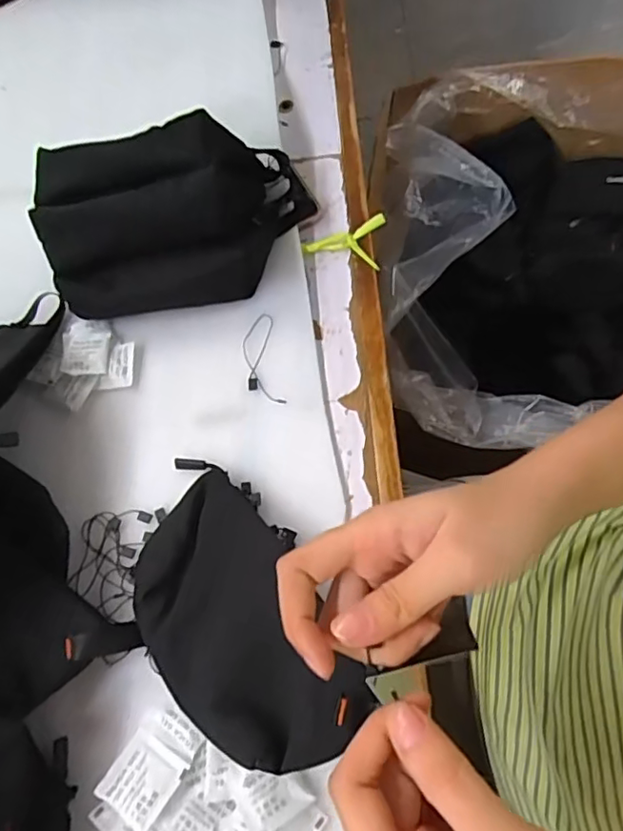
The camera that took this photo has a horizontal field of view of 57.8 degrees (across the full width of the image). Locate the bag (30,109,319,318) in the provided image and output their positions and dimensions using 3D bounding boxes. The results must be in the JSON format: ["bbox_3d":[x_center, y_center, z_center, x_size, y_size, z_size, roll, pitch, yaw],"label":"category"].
[{"bbox_3d":[-0.113,-0.165,0.464,0.221,0.089,0.125,-11,64,2],"label":"bag"}]

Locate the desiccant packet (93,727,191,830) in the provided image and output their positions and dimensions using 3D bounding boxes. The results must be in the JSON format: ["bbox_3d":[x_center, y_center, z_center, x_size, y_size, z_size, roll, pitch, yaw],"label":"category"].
[{"bbox_3d":[-0.098,0.208,0.324,0.039,0.007,0.039,29,69,13],"label":"desiccant packet"}]

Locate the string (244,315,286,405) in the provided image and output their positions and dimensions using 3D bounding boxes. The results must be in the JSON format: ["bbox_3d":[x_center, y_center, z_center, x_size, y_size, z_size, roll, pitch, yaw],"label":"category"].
[{"bbox_3d":[-0.040,-0.045,0.457,0.027,0.005,0.083,-11,65,1],"label":"string"}]

